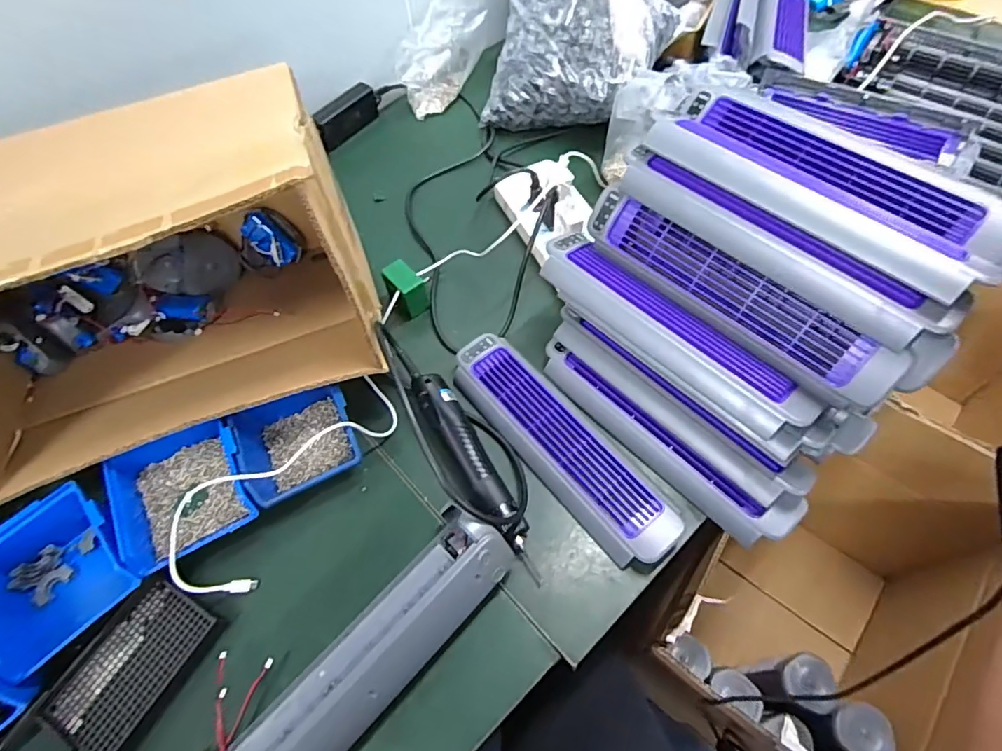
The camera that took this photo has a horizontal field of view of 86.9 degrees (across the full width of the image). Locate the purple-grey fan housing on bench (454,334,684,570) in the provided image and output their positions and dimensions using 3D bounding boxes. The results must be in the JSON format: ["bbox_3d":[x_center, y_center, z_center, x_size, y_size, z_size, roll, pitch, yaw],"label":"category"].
[{"bbox_3d":[0.062,0.070,0.560,0.084,0.029,0.296,-36,63,-16],"label":"purple-grey fan housing on bench"}]

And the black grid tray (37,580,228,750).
[{"bbox_3d":[-0.333,0.266,0.480,0.090,0.024,0.140,26,65,18],"label":"black grid tray"}]

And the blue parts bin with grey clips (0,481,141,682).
[{"bbox_3d":[-0.415,0.191,0.501,0.116,0.067,0.131,-40,64,-18],"label":"blue parts bin with grey clips"}]

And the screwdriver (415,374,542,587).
[{"bbox_3d":[-0.034,0.096,0.535,0.053,0.031,0.226,-26,61,-11],"label":"screwdriver"}]

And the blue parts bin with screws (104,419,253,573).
[{"bbox_3d":[-0.316,0.115,0.537,0.120,0.057,0.131,-24,61,-10],"label":"blue parts bin with screws"}]

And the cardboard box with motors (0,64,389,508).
[{"bbox_3d":[-0.373,-0.092,0.545,0.447,0.258,0.298,-20,60,-8],"label":"cardboard box with motors"}]

